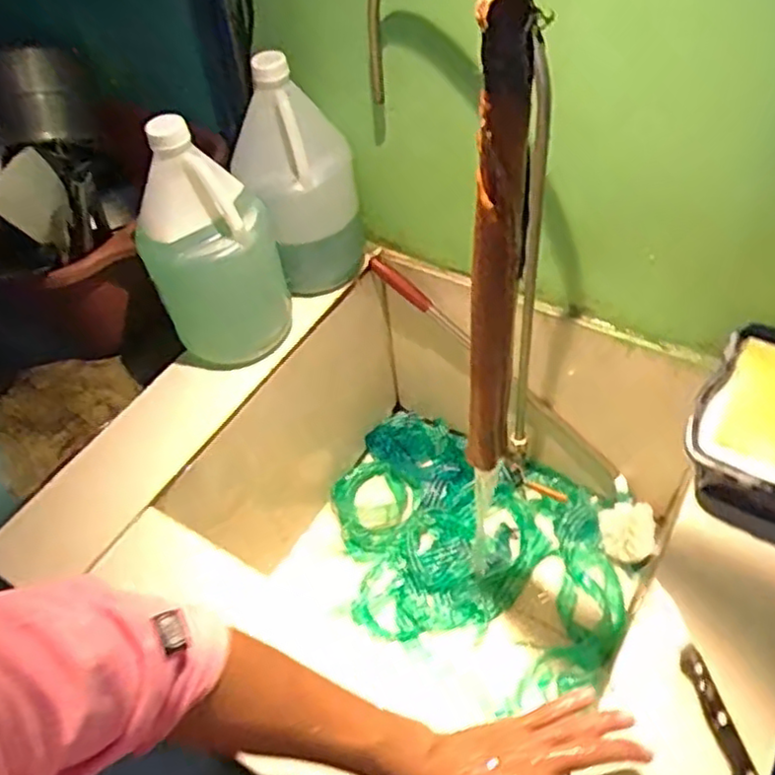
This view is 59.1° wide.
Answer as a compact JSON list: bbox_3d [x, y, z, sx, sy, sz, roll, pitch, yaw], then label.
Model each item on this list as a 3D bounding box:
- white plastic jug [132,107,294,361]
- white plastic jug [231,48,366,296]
[{"bbox_3d":[-0.215,-0.174,0.806,0.146,0.275,0.148,-26,53,-14],"label":"white plastic jug"},{"bbox_3d":[-0.104,-0.262,0.858,0.122,0.272,0.129,-14,51,-5],"label":"white plastic jug"}]

